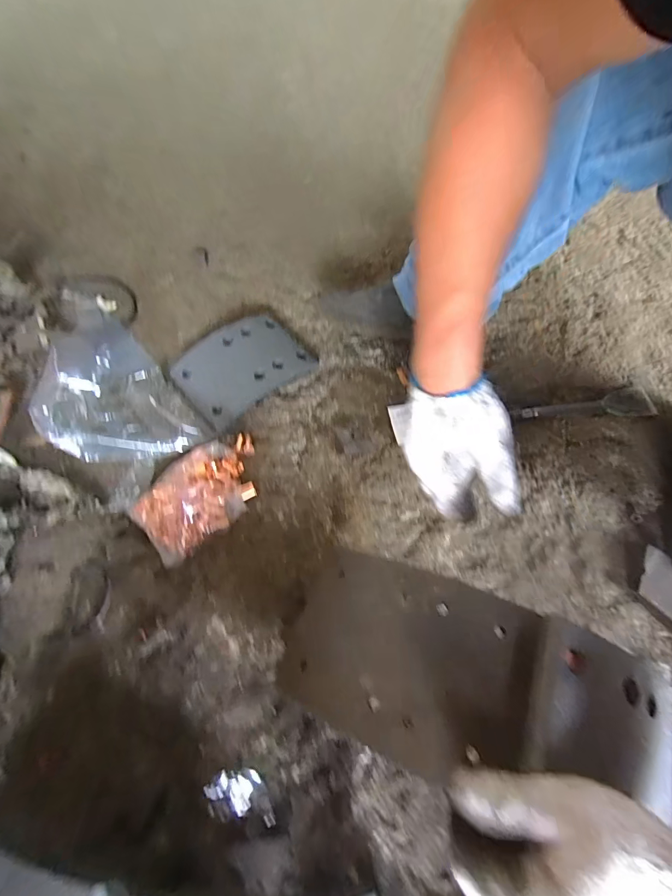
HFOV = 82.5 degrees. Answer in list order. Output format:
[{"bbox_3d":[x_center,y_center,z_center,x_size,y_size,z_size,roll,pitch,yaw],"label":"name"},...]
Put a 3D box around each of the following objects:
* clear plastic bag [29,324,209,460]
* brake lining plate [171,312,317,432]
[{"bbox_3d":[-0.308,-0.068,0.514,0.160,0.058,0.285,-41,70,-20],"label":"clear plastic bag"},{"bbox_3d":[-0.137,-0.125,0.567,0.183,0.032,0.132,-37,68,-18],"label":"brake lining plate"}]

